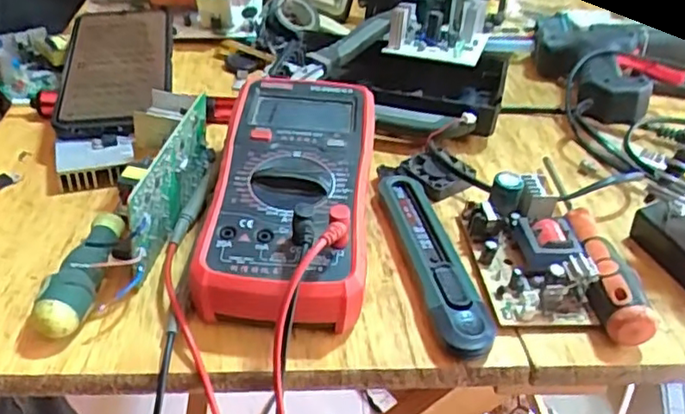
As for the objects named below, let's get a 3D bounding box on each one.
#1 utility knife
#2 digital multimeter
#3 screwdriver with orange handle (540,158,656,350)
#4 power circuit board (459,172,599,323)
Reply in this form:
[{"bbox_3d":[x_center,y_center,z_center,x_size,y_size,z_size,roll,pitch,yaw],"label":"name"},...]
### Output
[{"bbox_3d":[0.051,0.025,0.362,0.028,0.015,0.145,-4,38,-11],"label":"utility knife"},{"bbox_3d":[-0.030,-0.009,0.367,0.091,0.054,0.185,4,37,0],"label":"digital multimeter"},{"bbox_3d":[0.143,0.017,0.372,0.022,0.023,0.148,2,37,-4],"label":"screwdriver with orange handle"},{"bbox_3d":[0.106,0.022,0.358,0.053,0.034,0.092,0,37,-6],"label":"power circuit board"}]

